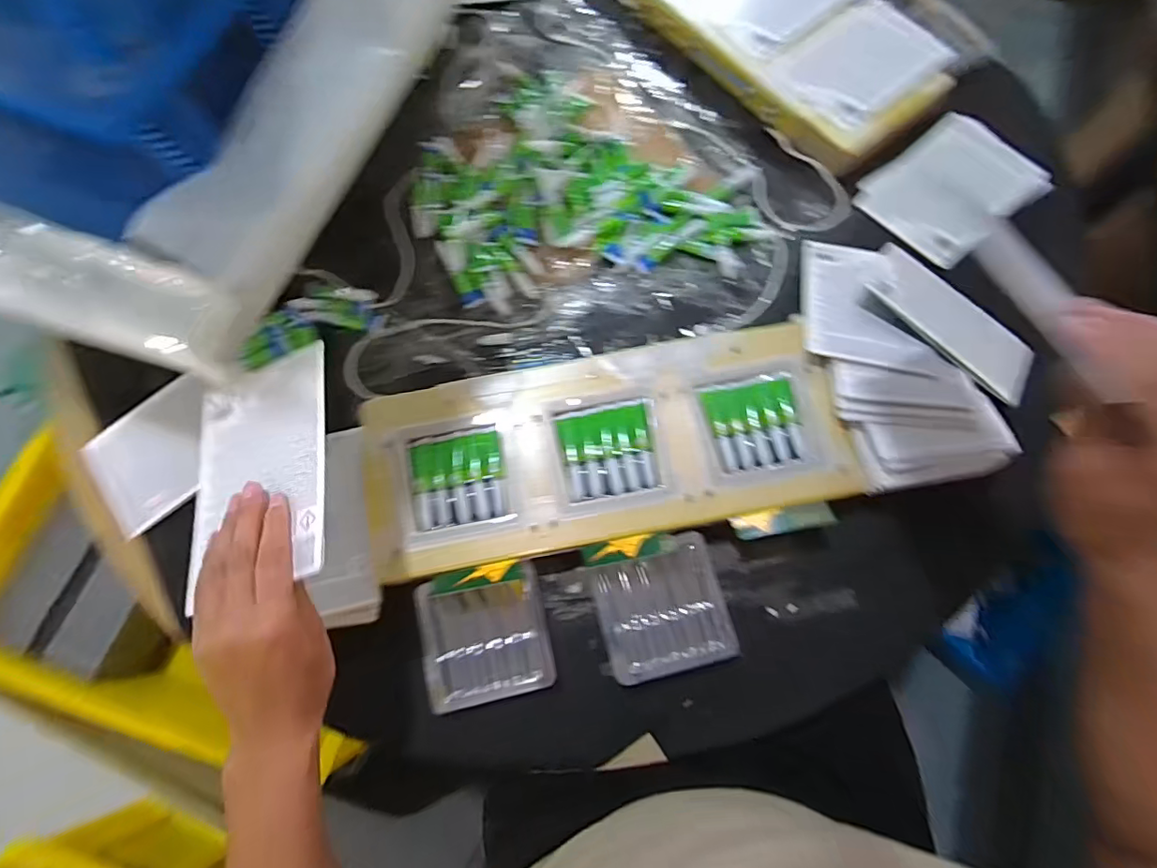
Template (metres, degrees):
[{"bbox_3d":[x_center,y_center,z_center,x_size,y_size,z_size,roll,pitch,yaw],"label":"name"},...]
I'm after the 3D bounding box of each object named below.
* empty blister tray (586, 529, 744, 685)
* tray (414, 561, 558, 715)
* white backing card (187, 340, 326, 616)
[{"bbox_3d":[0.071,0.149,0.450,0.103,0.015,0.103,-14,73,-3],"label":"empty blister tray"},{"bbox_3d":[-0.080,0.172,0.447,0.106,0.018,0.100,-12,72,-2],"label":"tray"},{"bbox_3d":[-0.221,0.024,0.361,0.111,0.011,0.164,-19,61,11],"label":"white backing card"}]

